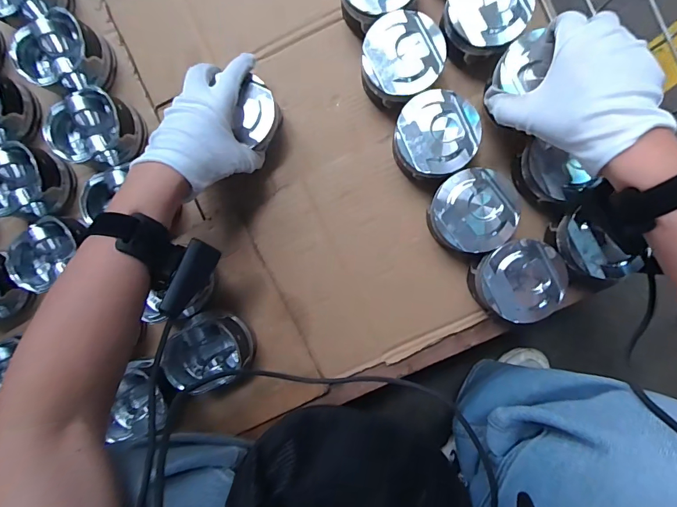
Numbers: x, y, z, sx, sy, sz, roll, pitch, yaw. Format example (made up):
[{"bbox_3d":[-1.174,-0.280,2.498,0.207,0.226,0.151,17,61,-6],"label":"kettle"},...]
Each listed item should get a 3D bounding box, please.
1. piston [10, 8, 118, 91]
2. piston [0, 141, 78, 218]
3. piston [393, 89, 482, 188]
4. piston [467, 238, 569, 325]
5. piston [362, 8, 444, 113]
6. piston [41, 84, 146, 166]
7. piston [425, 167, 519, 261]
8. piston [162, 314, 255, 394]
[{"bbox_3d":[-0.308,-0.224,0.451,0.086,0.055,0.081,0,92,4],"label":"piston"},{"bbox_3d":[-0.359,-0.081,0.450,0.085,0.048,0.075,1,92,4],"label":"piston"},{"bbox_3d":[0.103,-0.122,0.426,0.081,0.063,0.084,0,92,4],"label":"piston"},{"bbox_3d":[0.188,0.027,0.424,0.086,0.059,0.081,0,92,4],"label":"piston"},{"bbox_3d":[0.068,-0.204,0.427,0.081,0.064,0.084,0,92,4],"label":"piston"},{"bbox_3d":[-0.267,-0.136,0.447,0.086,0.053,0.082,0,92,4],"label":"piston"},{"bbox_3d":[0.140,-0.043,0.428,0.083,0.063,0.084,0,92,4],"label":"piston"},{"bbox_3d":[-0.143,0.108,0.439,0.087,0.066,0.076,-13,91,4],"label":"piston"}]

